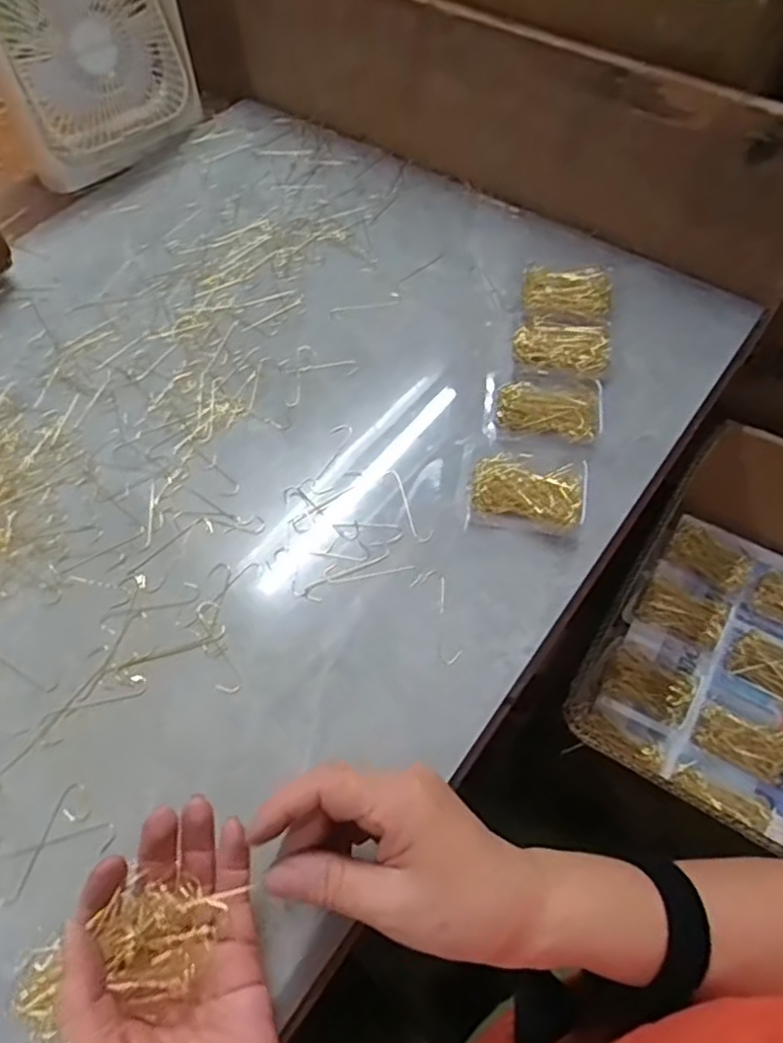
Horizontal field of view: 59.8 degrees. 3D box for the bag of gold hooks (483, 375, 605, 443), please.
[{"bbox_3d":[0.114,-0.085,0.506,0.086,0.014,0.056,8,58,7],"label":"bag of gold hooks"}]

